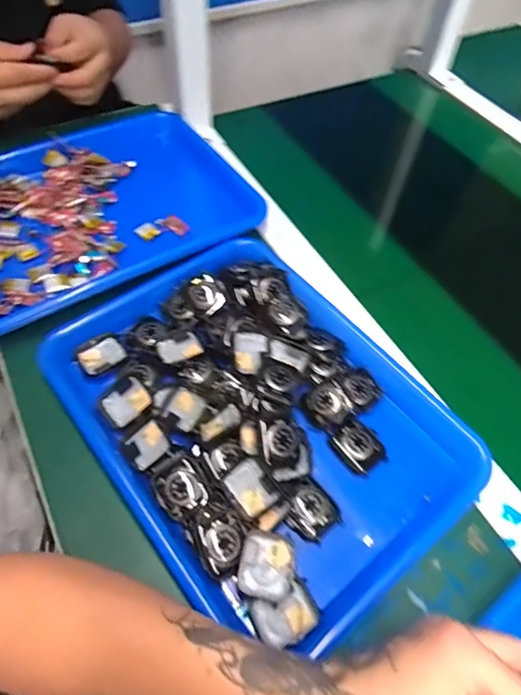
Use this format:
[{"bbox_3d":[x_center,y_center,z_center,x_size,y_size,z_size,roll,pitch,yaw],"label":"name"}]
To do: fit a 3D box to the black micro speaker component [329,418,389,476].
[{"bbox_3d":[0.084,0.085,0.398,0.037,0.013,0.042,-36,65,-23],"label":"black micro speaker component"}]

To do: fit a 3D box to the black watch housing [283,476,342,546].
[{"bbox_3d":[0.037,0.122,0.355,0.037,0.016,0.042,-37,65,-23],"label":"black watch housing"}]

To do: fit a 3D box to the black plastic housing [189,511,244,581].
[{"bbox_3d":[-0.030,0.139,0.335,0.032,0.010,0.045,-25,61,-18],"label":"black plastic housing"}]

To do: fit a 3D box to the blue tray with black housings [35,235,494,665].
[{"bbox_3d":[-0.005,0.051,0.397,0.254,0.038,0.337,-38,65,-24],"label":"blue tray with black housings"}]

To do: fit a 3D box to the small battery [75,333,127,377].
[{"bbox_3d":[-0.148,0.007,0.432,0.040,0.009,0.035,-33,63,-21],"label":"small battery"}]

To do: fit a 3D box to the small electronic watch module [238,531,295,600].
[{"bbox_3d":[0.005,0.155,0.332,0.037,0.009,0.041,10,57,4],"label":"small electronic watch module"}]

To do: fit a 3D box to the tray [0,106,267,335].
[{"bbox_3d":[-0.197,-0.167,0.540,0.346,0.033,0.275,-27,62,-19],"label":"tray"}]

